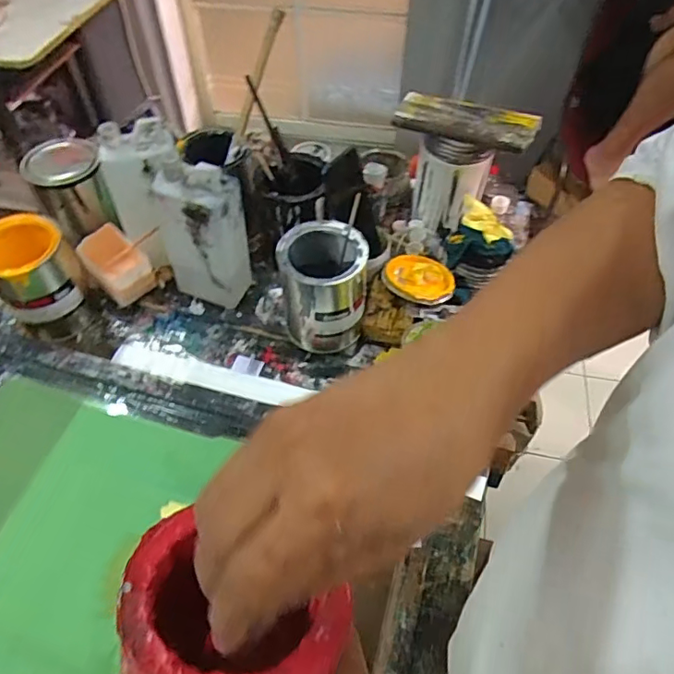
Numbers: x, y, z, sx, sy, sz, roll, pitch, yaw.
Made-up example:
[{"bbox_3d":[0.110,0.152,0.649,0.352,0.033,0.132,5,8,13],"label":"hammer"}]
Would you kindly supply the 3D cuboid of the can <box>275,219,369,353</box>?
[{"bbox_3d":[-0.017,-0.062,0.724,0.107,0.155,0.117,0,52,0],"label":"can"}]

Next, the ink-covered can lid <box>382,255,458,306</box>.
[{"bbox_3d":[0.117,-0.088,0.791,0.098,0.016,0.103,0,52,0],"label":"ink-covered can lid"}]

